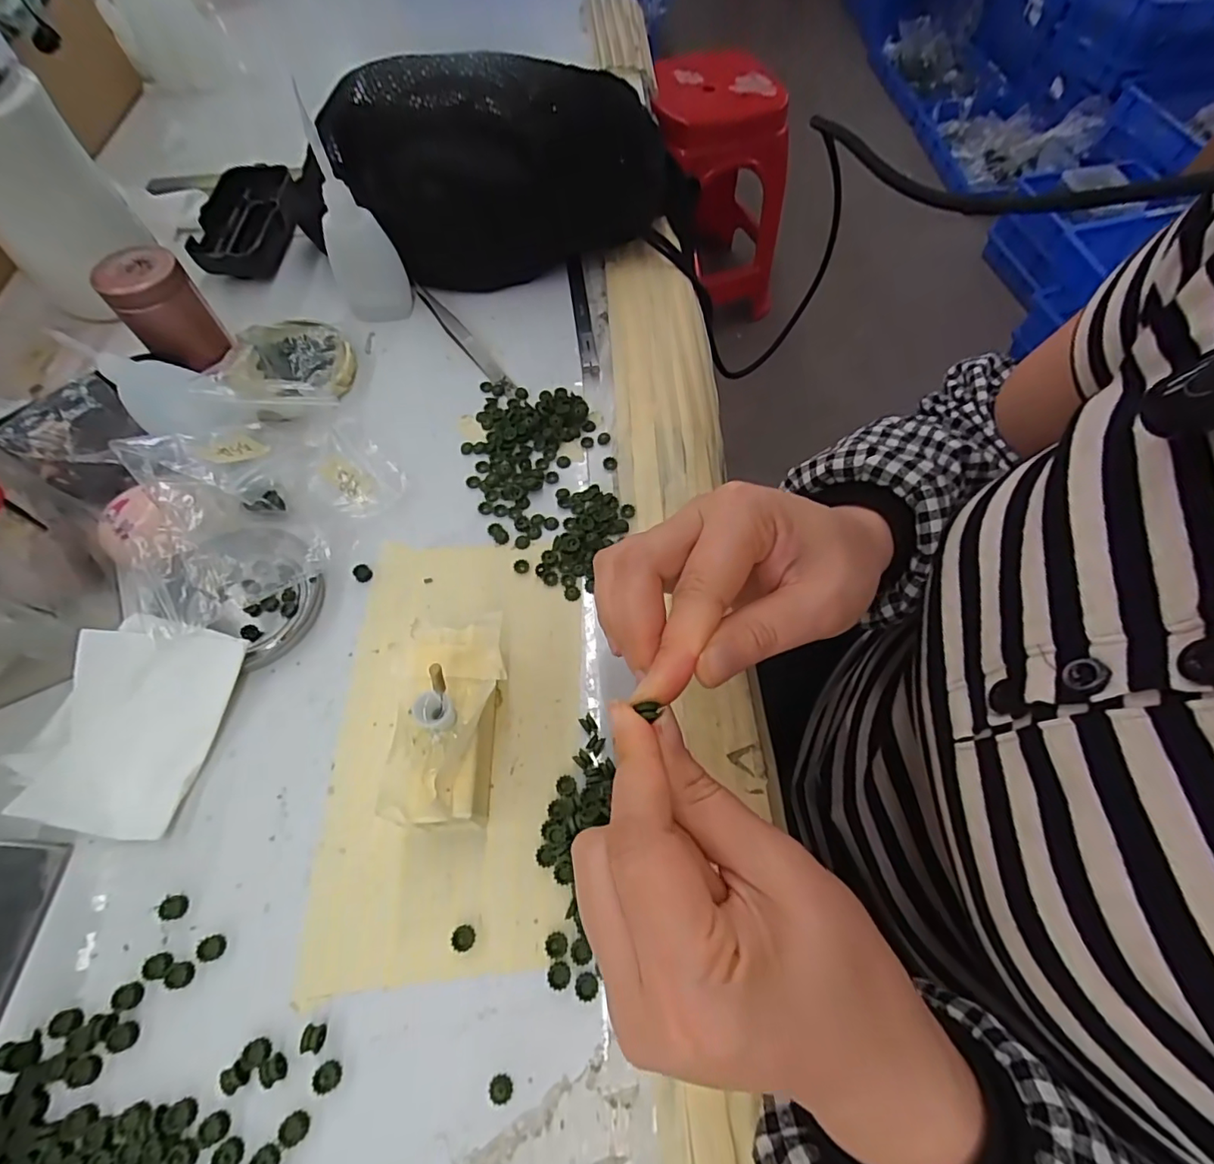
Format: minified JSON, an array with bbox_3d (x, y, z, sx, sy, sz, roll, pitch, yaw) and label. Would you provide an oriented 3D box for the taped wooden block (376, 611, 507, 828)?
[{"bbox_3d":[-0.067,0.058,0.241,0.044,0.039,0.088,1,63,0],"label":"taped wooden block"}]

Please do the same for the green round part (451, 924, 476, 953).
[{"bbox_3d":[-0.056,0.140,0.218,0.008,0.005,0.009,-31,68,-15],"label":"green round part"}]

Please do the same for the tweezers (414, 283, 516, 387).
[{"bbox_3d":[-0.099,-0.169,0.376,0.014,0.005,0.116,-32,68,-16],"label":"tweezers"}]

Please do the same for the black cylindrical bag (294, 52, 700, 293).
[{"bbox_3d":[-0.064,-0.286,0.375,0.269,0.108,0.083,-19,65,-10],"label":"black cylindrical bag"}]

